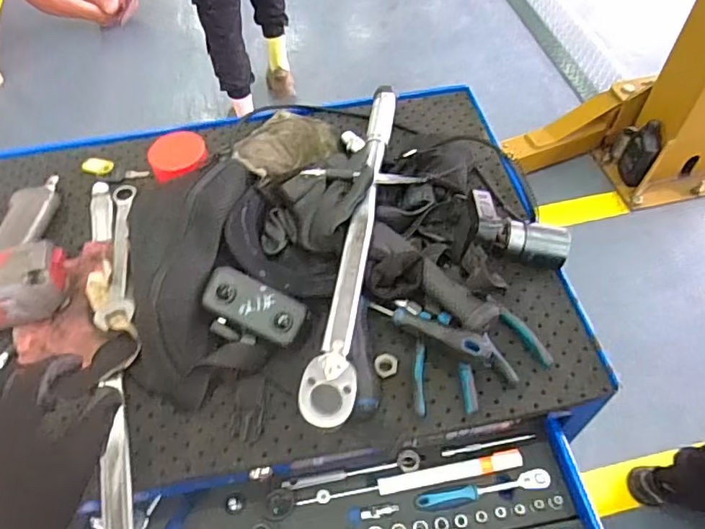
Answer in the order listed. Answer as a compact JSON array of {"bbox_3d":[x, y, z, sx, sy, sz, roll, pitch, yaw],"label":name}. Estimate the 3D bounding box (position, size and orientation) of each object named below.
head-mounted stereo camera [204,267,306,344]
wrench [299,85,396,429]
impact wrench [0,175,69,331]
[{"bbox_3d":[-0.093,0.040,0.515,0.095,0.017,0.050,20,82,4],"label":"head-mounted stereo camera"},{"bbox_3d":[0.010,-0.048,0.565,0.047,0.034,0.448,7,48,5],"label":"wrench"},{"bbox_3d":[-0.398,-0.016,0.568,0.175,0.066,0.200,-15,50,-15],"label":"impact wrench"}]

